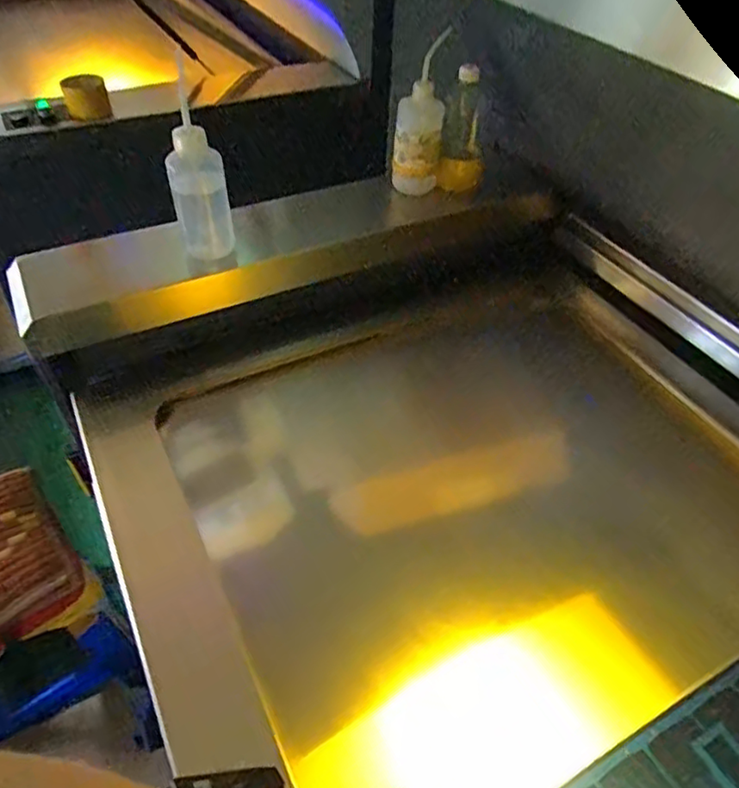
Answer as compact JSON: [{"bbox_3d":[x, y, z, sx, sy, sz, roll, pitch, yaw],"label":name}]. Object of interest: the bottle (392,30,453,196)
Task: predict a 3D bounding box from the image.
[{"bbox_3d":[0.081,-0.443,1.003,0.082,0.212,0.085,2,46,0],"label":"bottle"}]

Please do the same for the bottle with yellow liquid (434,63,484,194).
[{"bbox_3d":[0.157,-0.434,1.018,0.067,0.187,0.062,26,50,21],"label":"bottle with yellow liquid"}]

